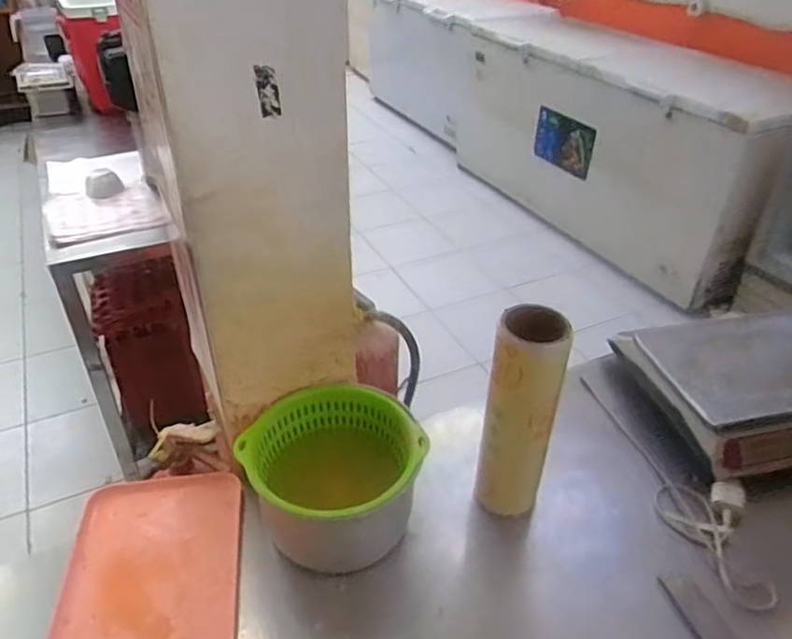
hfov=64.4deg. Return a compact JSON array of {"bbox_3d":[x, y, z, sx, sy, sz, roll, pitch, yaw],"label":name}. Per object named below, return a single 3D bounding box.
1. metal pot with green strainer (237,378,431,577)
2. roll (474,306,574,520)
[{"bbox_3d":[-0.083,0.216,0.860,0.217,0.147,0.217,0,36,0],"label":"metal pot with green strainer"},{"bbox_3d":[0.164,0.131,0.835,0.091,0.307,0.067,13,37,17],"label":"roll"}]

